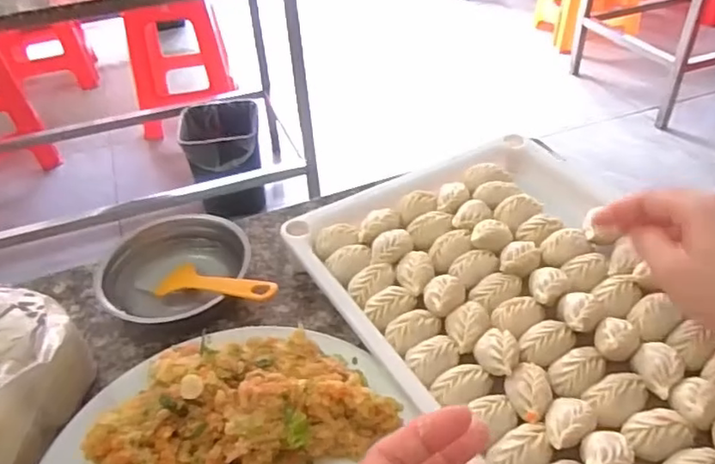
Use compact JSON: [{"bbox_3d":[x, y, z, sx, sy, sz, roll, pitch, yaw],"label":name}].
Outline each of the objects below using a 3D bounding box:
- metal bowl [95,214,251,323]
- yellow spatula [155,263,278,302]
[{"bbox_3d":[-0.149,0.034,0.503,0.117,0.039,0.105,-10,41,-7],"label":"metal bowl"},{"bbox_3d":[-0.110,0.041,0.472,0.120,0.009,0.039,3,38,35],"label":"yellow spatula"}]

